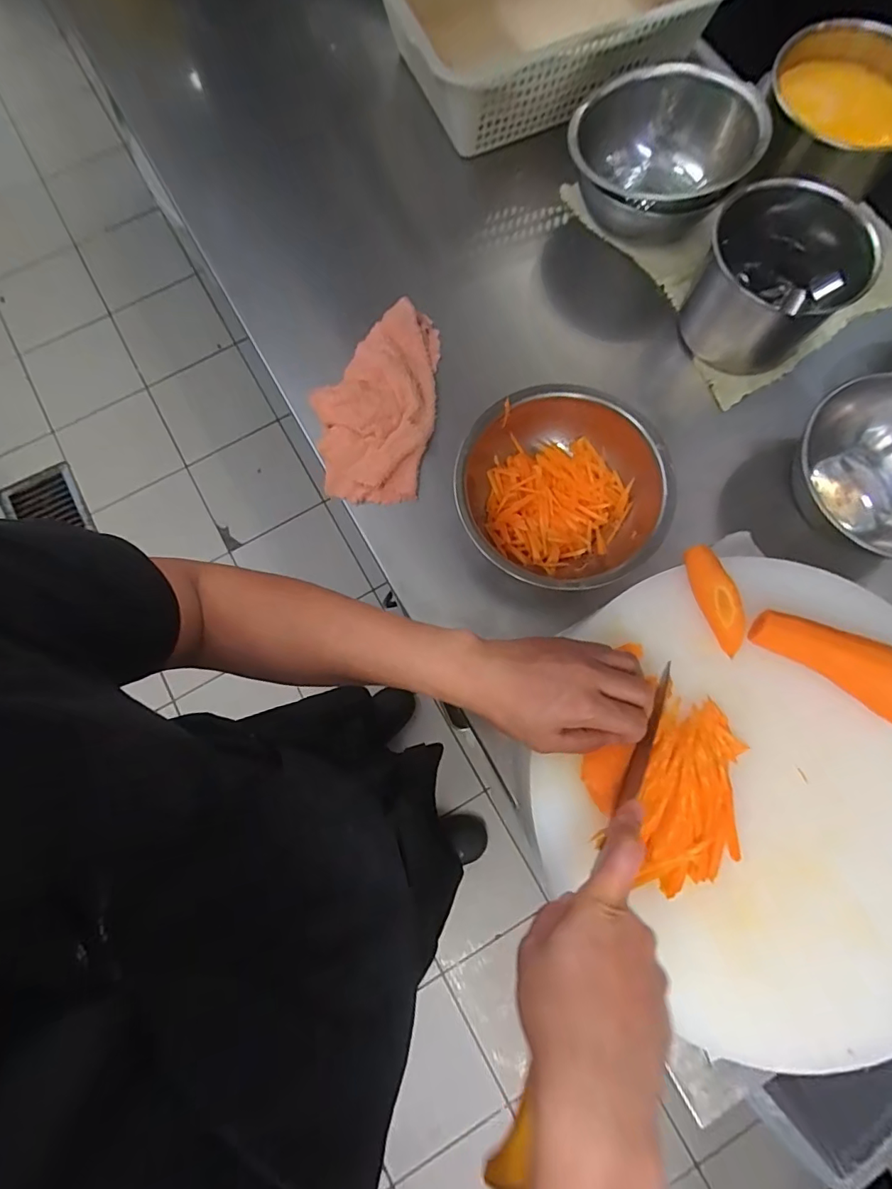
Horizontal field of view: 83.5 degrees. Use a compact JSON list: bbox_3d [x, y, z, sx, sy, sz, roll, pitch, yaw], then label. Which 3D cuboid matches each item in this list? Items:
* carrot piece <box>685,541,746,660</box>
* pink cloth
[{"bbox_3d":[0.217,0.004,0.399,0.031,0.019,0.086,-26,79,-5],"label":"carrot piece"},{"bbox_3d":[-0.078,-0.215,0.555,0.128,0.028,0.222,2,78,1],"label":"pink cloth"}]

